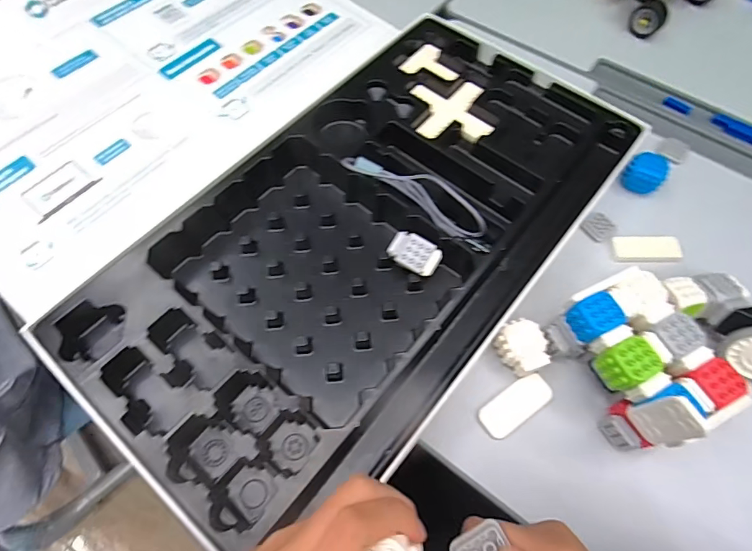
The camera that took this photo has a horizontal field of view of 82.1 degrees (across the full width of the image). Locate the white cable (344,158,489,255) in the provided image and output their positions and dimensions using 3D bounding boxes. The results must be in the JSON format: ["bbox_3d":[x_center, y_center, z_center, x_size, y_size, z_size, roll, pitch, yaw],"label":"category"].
[{"bbox_3d":[0.047,-0.081,0.429,0.161,0.026,0.045,28,67,13],"label":"white cable"}]

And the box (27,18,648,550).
[{"bbox_3d":[0.000,-0.048,0.419,0.300,0.051,0.545,37,69,17],"label":"box"}]

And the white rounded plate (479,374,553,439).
[{"bbox_3d":[0.120,0.111,0.371,0.067,0.005,0.028,-32,68,-15],"label":"white rounded plate"}]

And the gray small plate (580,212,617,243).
[{"bbox_3d":[0.231,-0.050,0.445,0.027,0.009,0.030,-36,71,-18],"label":"gray small plate"}]

